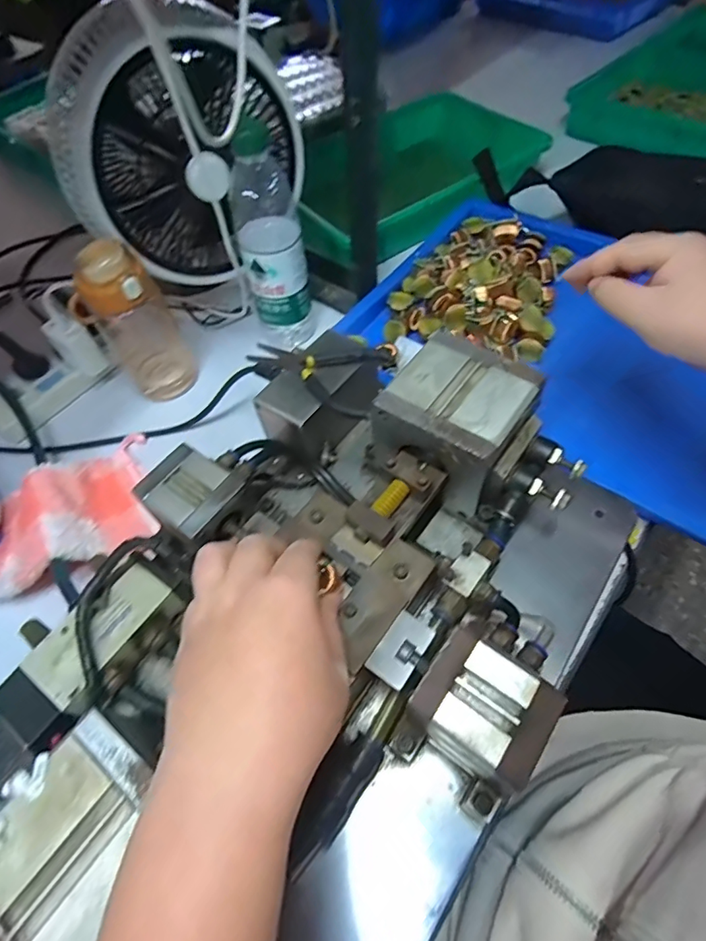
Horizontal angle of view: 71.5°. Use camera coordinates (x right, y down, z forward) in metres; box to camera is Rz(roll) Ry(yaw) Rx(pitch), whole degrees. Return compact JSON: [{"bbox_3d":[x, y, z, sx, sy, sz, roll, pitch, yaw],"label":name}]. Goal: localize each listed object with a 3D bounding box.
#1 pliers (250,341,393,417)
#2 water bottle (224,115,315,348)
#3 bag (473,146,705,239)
[{"bbox_3d":[-0.037,-0.080,0.411,0.126,0.020,0.067,16,59,14],"label":"pliers"},{"bbox_3d":[-0.084,-0.234,0.517,0.066,0.218,0.067,-11,57,-3],"label":"water bottle"},{"bbox_3d":[0.362,-0.332,0.592,0.427,0.083,0.111,29,63,20],"label":"bag"}]

